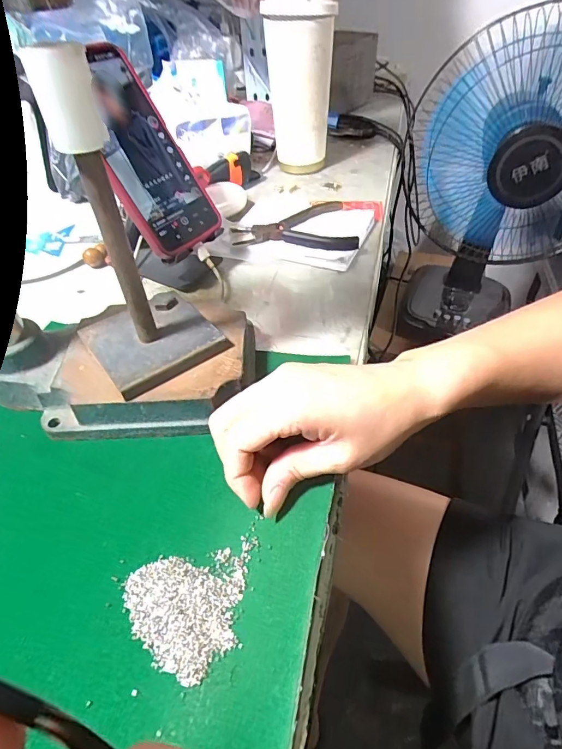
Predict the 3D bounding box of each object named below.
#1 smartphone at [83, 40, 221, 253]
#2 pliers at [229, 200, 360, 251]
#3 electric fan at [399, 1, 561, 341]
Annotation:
[{"bbox_3d":[-0.115,-0.183,0.362,0.008,0.160,0.079,-7,34,48],"label":"smartphone"},{"bbox_3d":[0.012,-0.150,0.456,0.121,0.018,0.085,-6,47,-4],"label":"pliers"},{"bbox_3d":[0.347,-0.260,0.674,0.285,0.468,0.194,22,51,21],"label":"electric fan"}]

